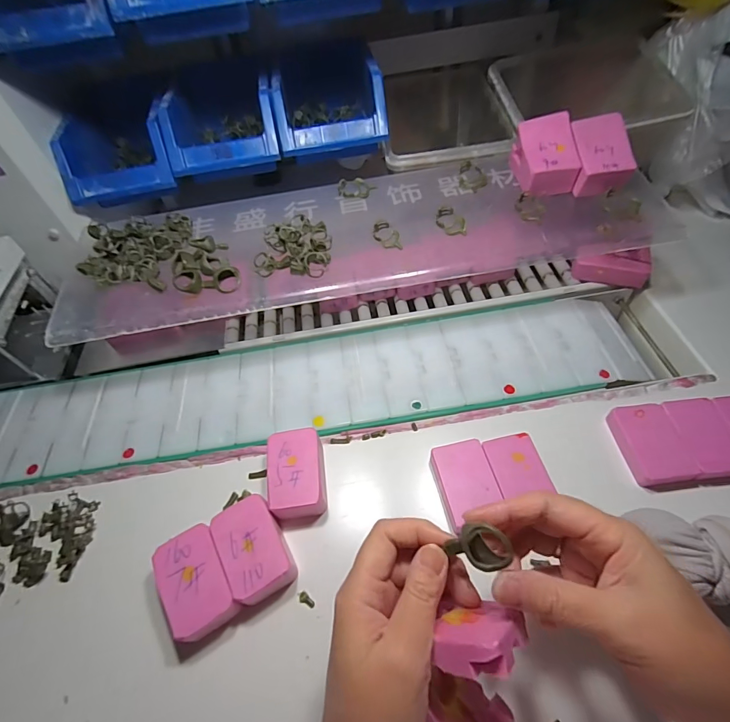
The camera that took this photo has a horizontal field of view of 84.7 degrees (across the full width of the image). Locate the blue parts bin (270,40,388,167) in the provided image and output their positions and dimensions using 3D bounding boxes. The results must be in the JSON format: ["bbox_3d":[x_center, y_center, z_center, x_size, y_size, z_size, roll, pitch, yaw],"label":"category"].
[{"bbox_3d":[-0.045,-0.311,0.490,0.124,0.081,0.157,-10,55,-2],"label":"blue parts bin"}]

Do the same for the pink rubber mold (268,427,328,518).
[{"bbox_3d":[-0.060,0.099,0.357,0.048,0.025,0.071,-9,55,-2],"label":"pink rubber mold"}]

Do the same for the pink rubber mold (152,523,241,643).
[{"bbox_3d":[-0.130,0.173,0.314,0.046,0.031,0.074,-30,58,-15],"label":"pink rubber mold"}]

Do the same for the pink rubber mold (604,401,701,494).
[{"bbox_3d":[0.250,0.074,0.350,0.048,0.023,0.071,-7,55,0],"label":"pink rubber mold"}]

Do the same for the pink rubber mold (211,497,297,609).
[{"bbox_3d":[-0.088,0.151,0.323,0.046,0.027,0.076,-28,58,-14],"label":"pink rubber mold"}]

